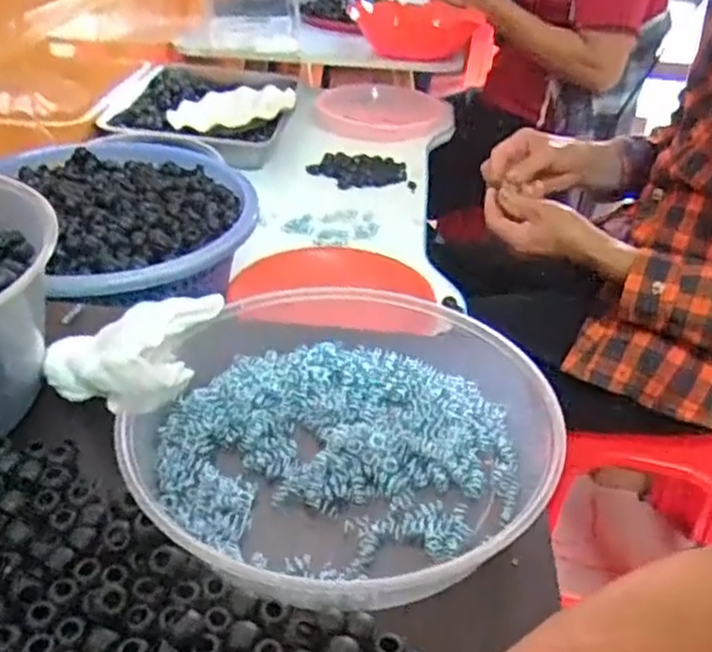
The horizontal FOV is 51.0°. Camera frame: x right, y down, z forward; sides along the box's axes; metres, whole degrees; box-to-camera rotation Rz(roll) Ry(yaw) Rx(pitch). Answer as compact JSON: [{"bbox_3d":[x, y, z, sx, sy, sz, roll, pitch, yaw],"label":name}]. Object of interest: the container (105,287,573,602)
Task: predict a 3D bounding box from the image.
[{"bbox_3d":[-0.007,0.052,0.410,0.219,0.039,0.220,2,36,-2],"label":"container"}]

